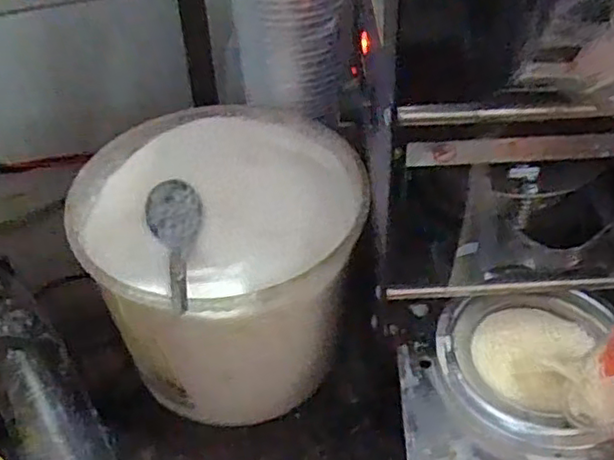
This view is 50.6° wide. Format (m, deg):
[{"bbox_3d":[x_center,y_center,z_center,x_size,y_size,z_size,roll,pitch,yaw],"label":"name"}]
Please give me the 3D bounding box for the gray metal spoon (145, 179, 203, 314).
[{"bbox_3d":[-0.091,0.011,0.448,0.040,0.027,0.159,-8,29,-8],"label":"gray metal spoon"}]

